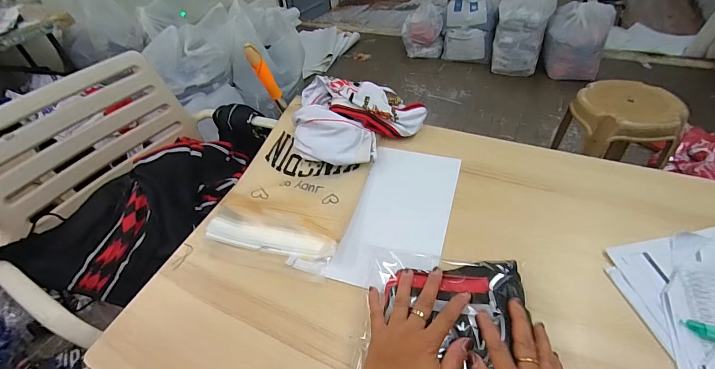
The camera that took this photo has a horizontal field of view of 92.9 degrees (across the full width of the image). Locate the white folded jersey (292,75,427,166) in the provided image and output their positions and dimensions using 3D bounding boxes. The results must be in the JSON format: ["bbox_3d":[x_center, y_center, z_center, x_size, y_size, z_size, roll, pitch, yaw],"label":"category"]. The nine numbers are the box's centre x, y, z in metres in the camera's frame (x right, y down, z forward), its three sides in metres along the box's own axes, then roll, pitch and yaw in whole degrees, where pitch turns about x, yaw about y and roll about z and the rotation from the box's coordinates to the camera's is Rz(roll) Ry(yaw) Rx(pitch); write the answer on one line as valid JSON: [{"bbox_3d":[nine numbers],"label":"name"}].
[{"bbox_3d":[0.004,-0.143,0.687,0.255,0.066,0.248,-3,43,3],"label":"white folded jersey"}]

